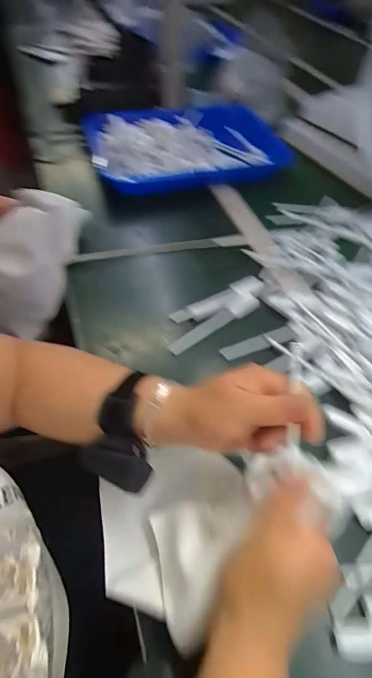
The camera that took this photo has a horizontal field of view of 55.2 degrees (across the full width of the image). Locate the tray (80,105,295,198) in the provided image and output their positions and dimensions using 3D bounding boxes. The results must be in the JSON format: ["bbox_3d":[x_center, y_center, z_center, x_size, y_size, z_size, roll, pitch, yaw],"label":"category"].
[{"bbox_3d":[-0.006,-0.389,0.714,0.372,0.051,0.283,-8,54,-8],"label":"tray"}]

